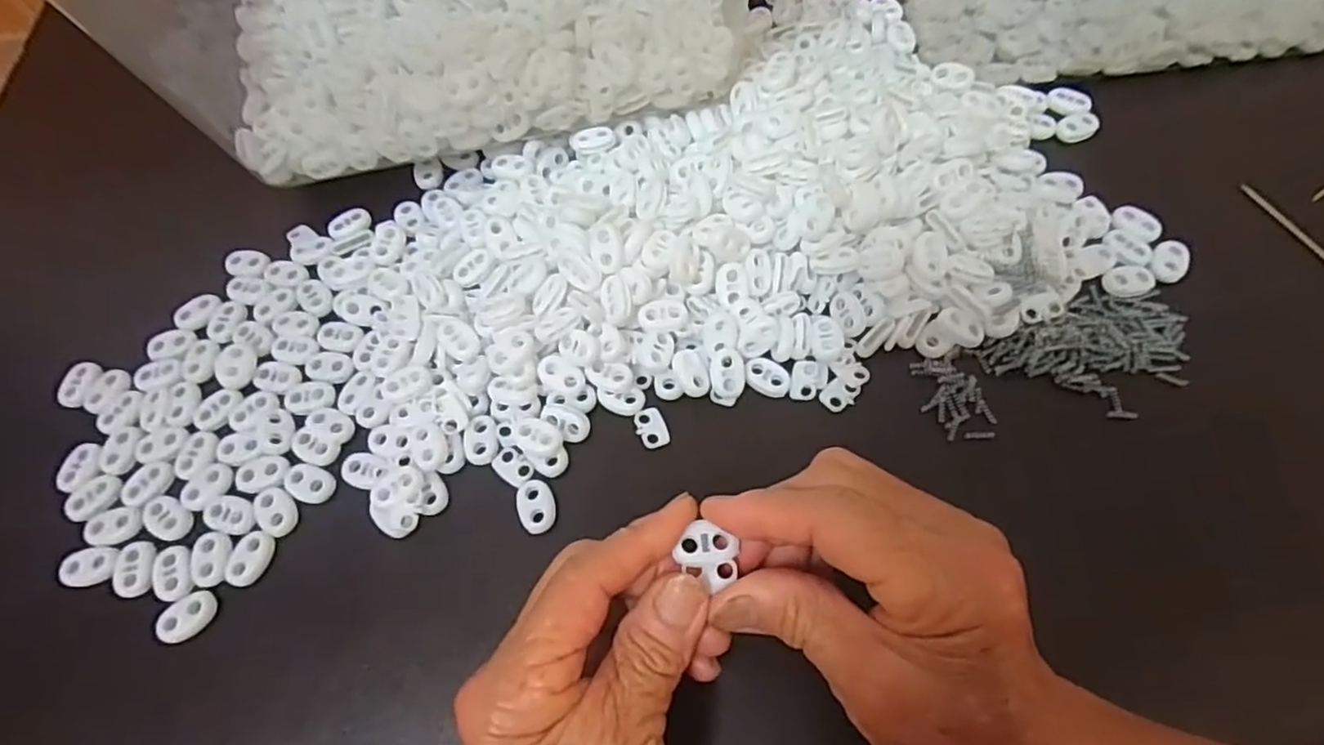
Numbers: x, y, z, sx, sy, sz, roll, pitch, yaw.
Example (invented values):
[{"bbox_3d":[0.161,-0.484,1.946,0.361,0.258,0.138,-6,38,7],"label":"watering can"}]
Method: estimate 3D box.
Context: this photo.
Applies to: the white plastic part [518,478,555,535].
[{"bbox_3d":[-0.053,0.057,0.276,0.014,0.005,0.023,-18,65,-5],"label":"white plastic part"}]

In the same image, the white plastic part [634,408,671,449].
[{"bbox_3d":[-0.005,0.024,0.290,0.013,0.004,0.019,-22,66,-7],"label":"white plastic part"}]

